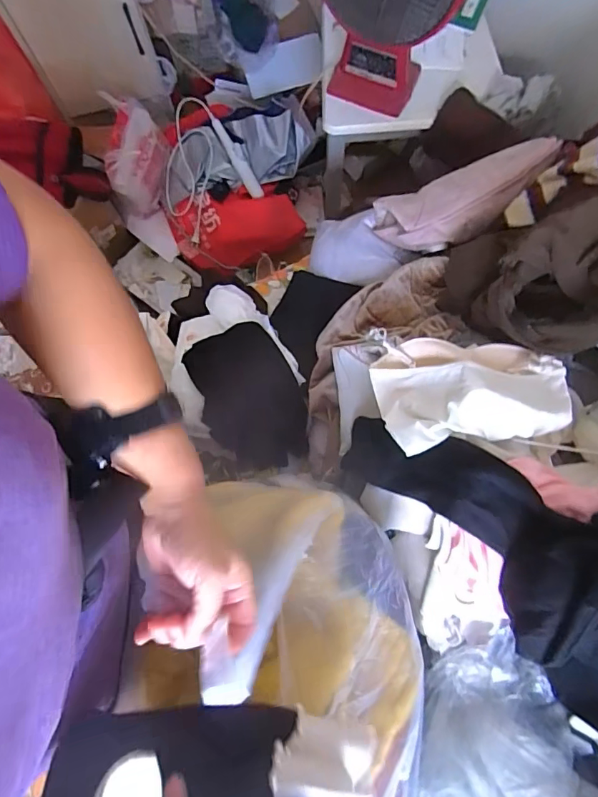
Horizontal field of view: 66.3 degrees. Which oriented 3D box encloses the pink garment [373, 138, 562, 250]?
[{"bbox_3d":[0.295,-0.357,0.807,0.304,0.079,0.140,-23,77,-4],"label":"pink garment"}]

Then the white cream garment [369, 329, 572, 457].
[{"bbox_3d":[0.237,-0.020,0.636,0.243,0.073,0.168,-7,76,0],"label":"white cream garment"}]

